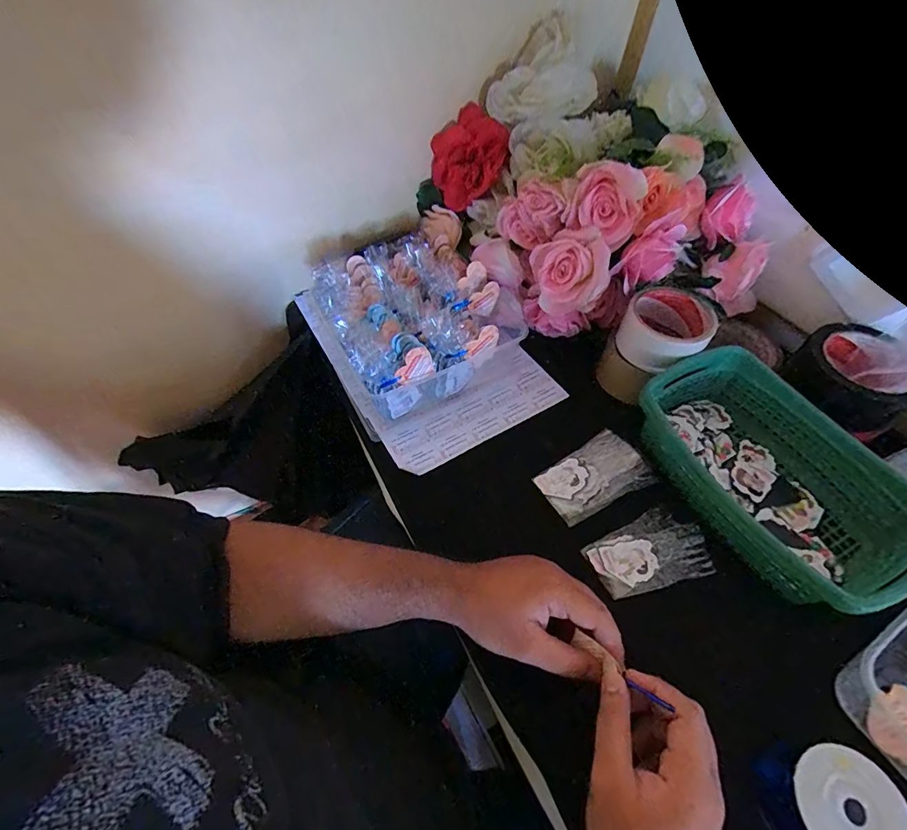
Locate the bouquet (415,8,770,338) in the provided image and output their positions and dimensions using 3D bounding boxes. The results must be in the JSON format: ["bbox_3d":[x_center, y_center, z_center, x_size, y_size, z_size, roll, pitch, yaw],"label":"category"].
[{"bbox_3d":[0.151,-0.256,0.516,0.339,0.212,0.264,-6,54,-7],"label":"bouquet"}]

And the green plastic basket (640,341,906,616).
[{"bbox_3d":[0.305,0.048,0.419,0.147,0.072,0.242,-26,59,-20],"label":"green plastic basket"}]

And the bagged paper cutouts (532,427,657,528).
[{"bbox_3d":[0.142,0.065,0.446,0.102,0.018,0.066,-32,61,-8],"label":"bagged paper cutouts"}]

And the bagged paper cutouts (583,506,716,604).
[{"bbox_3d":[0.182,0.131,0.406,0.105,0.008,0.067,-24,61,-12],"label":"bagged paper cutouts"}]

